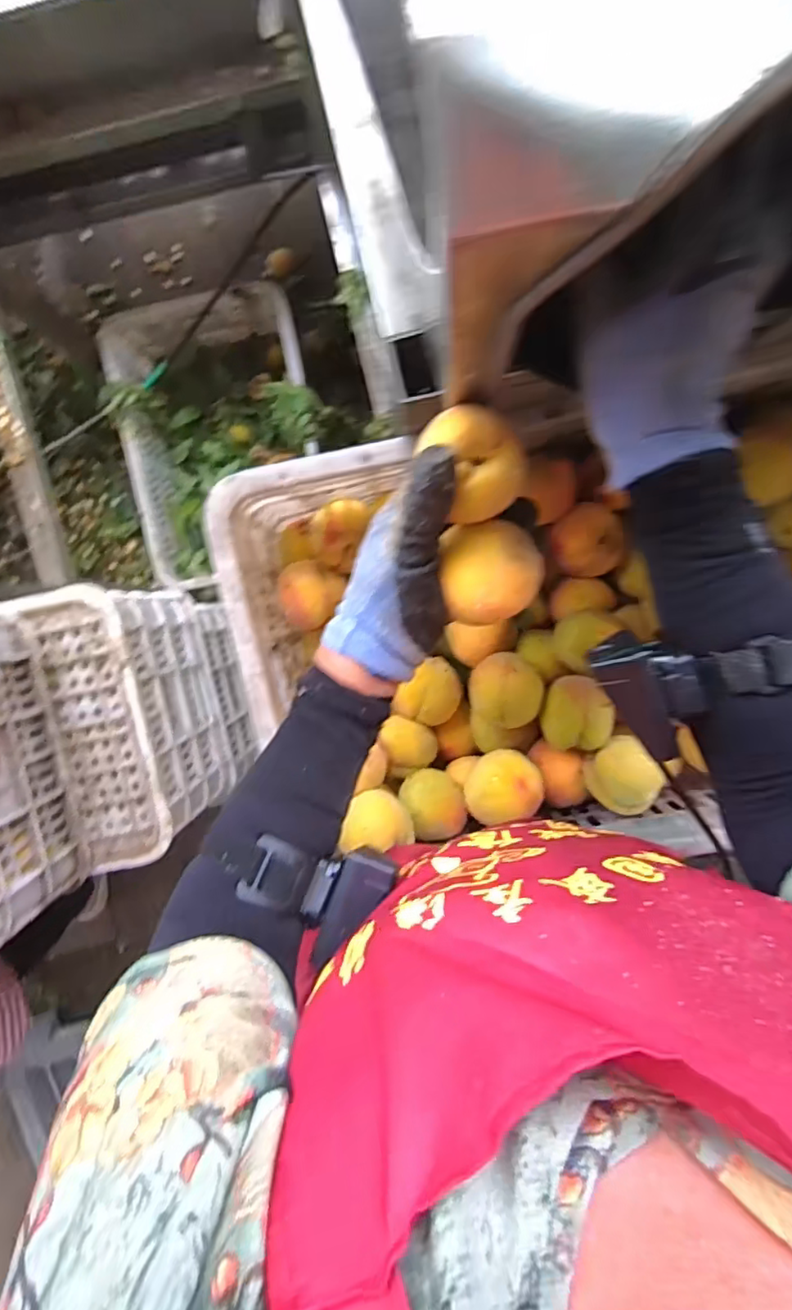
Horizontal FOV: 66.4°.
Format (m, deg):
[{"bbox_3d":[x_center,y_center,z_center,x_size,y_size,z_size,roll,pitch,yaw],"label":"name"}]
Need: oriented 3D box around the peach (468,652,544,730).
[{"bbox_3d":[0.099,0.030,0.542,0.063,0.053,0.061,0,94,2],"label":"peach"}]

